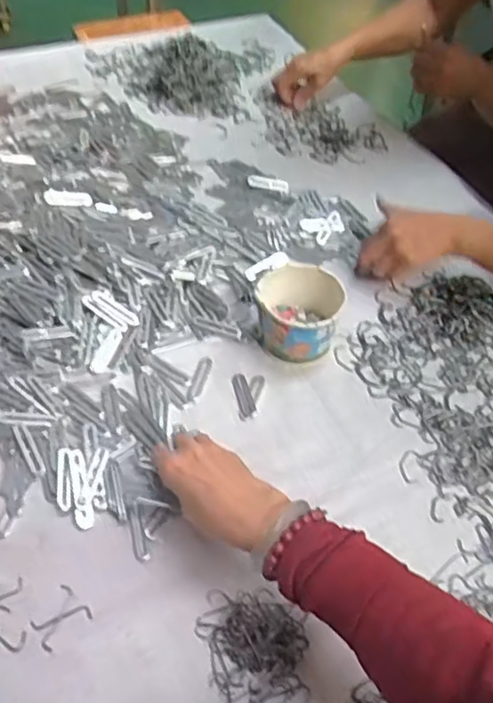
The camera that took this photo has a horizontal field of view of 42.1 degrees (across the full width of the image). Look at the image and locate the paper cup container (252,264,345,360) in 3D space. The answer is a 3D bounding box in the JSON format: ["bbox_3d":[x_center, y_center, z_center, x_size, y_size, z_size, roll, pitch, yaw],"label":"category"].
[{"bbox_3d":[0.055,-0.038,0.697,0.087,0.068,0.091,2,49,-2],"label":"paper cup container"}]

